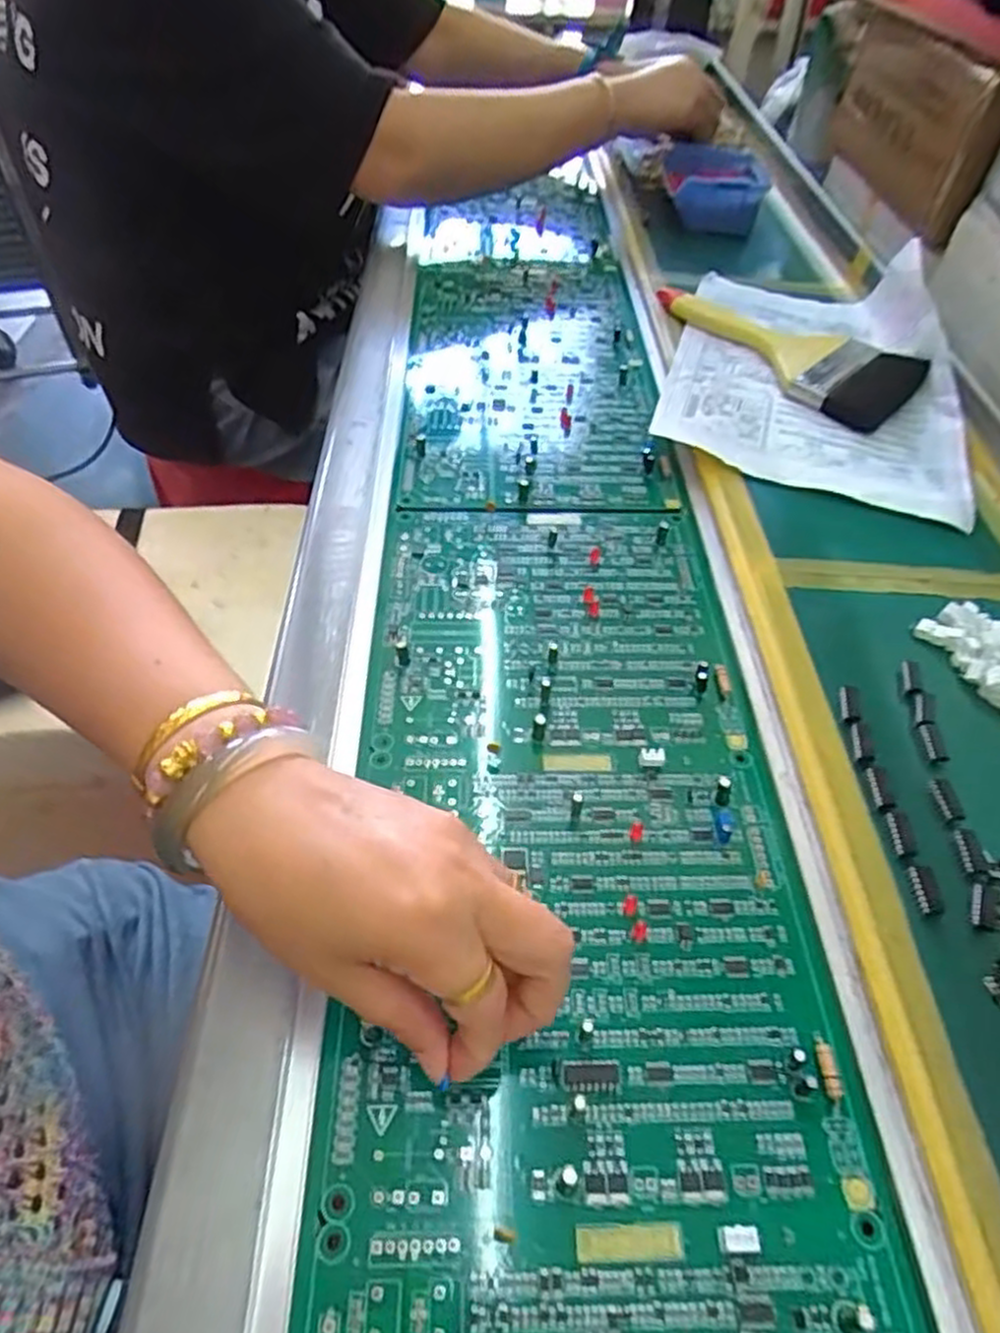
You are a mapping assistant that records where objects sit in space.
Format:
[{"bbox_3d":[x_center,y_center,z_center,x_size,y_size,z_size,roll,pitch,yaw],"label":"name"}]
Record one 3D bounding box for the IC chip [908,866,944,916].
[{"bbox_3d":[0.168,0.089,0.299,0.008,0.006,0.020,4,48,1],"label":"IC chip"}]

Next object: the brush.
[{"bbox_3d":[0.208,-0.244,0.579,0.207,0.023,0.090,36,56,27],"label":"brush"}]

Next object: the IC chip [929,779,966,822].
[{"bbox_3d":[0.192,0.058,0.327,0.007,0.006,0.021,-2,48,-5],"label":"IC chip"}]

